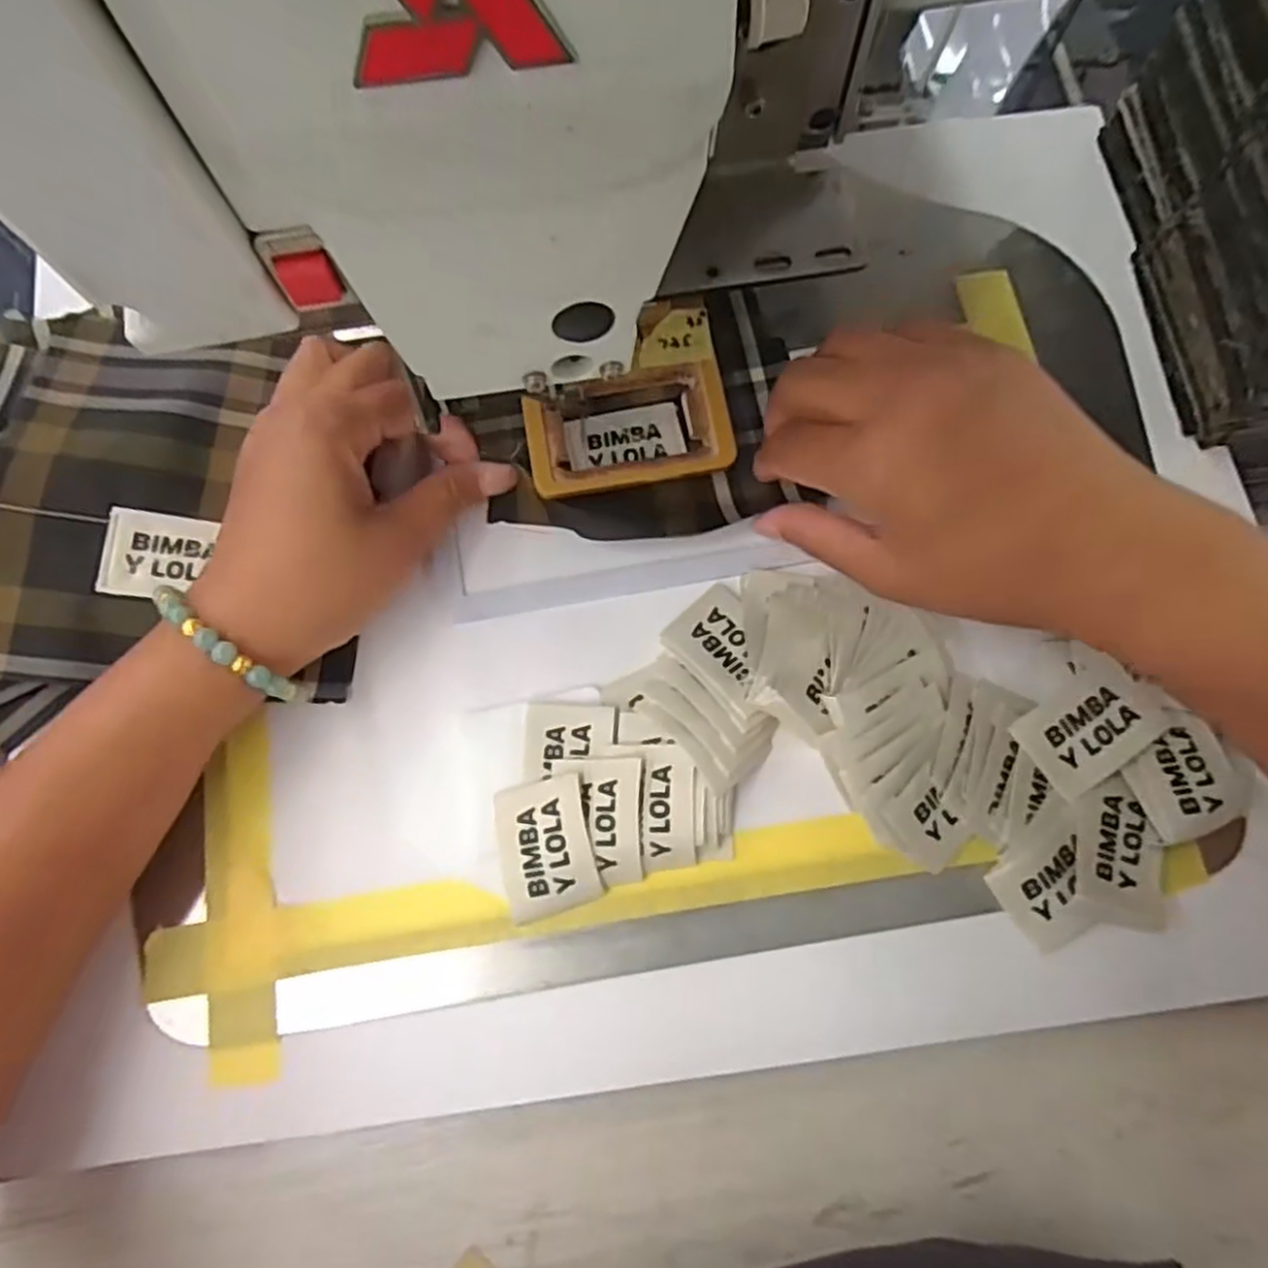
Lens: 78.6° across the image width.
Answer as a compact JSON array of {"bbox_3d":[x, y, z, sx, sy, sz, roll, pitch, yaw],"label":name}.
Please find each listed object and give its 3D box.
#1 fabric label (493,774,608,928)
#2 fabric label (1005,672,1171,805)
[{"bbox_3d":[-0.031,0.076,0.279,0.033,0.007,0.047,-14,76,7],"label":"fabric label"},{"bbox_3d":[0.167,0.035,0.282,0.048,0.004,0.031,-32,76,-9],"label":"fabric label"}]

